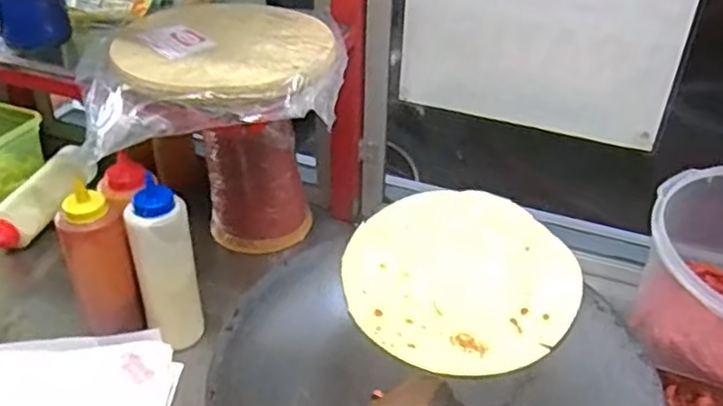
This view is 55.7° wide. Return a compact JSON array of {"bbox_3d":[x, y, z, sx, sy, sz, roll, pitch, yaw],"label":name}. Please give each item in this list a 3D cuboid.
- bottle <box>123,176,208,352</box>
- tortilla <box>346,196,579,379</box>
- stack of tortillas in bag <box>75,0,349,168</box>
[{"bbox_3d":[-0.203,0.066,0.710,0.059,0.174,0.061,-13,40,-22],"label":"bottle"},{"bbox_3d":[0.087,0.063,0.615,0.198,0.007,0.203,-2,43,2],"label":"tortilla"},{"bbox_3d":[-0.149,-0.147,0.696,0.252,0.058,0.266,-2,37,-9],"label":"stack of tortillas in bag"}]

